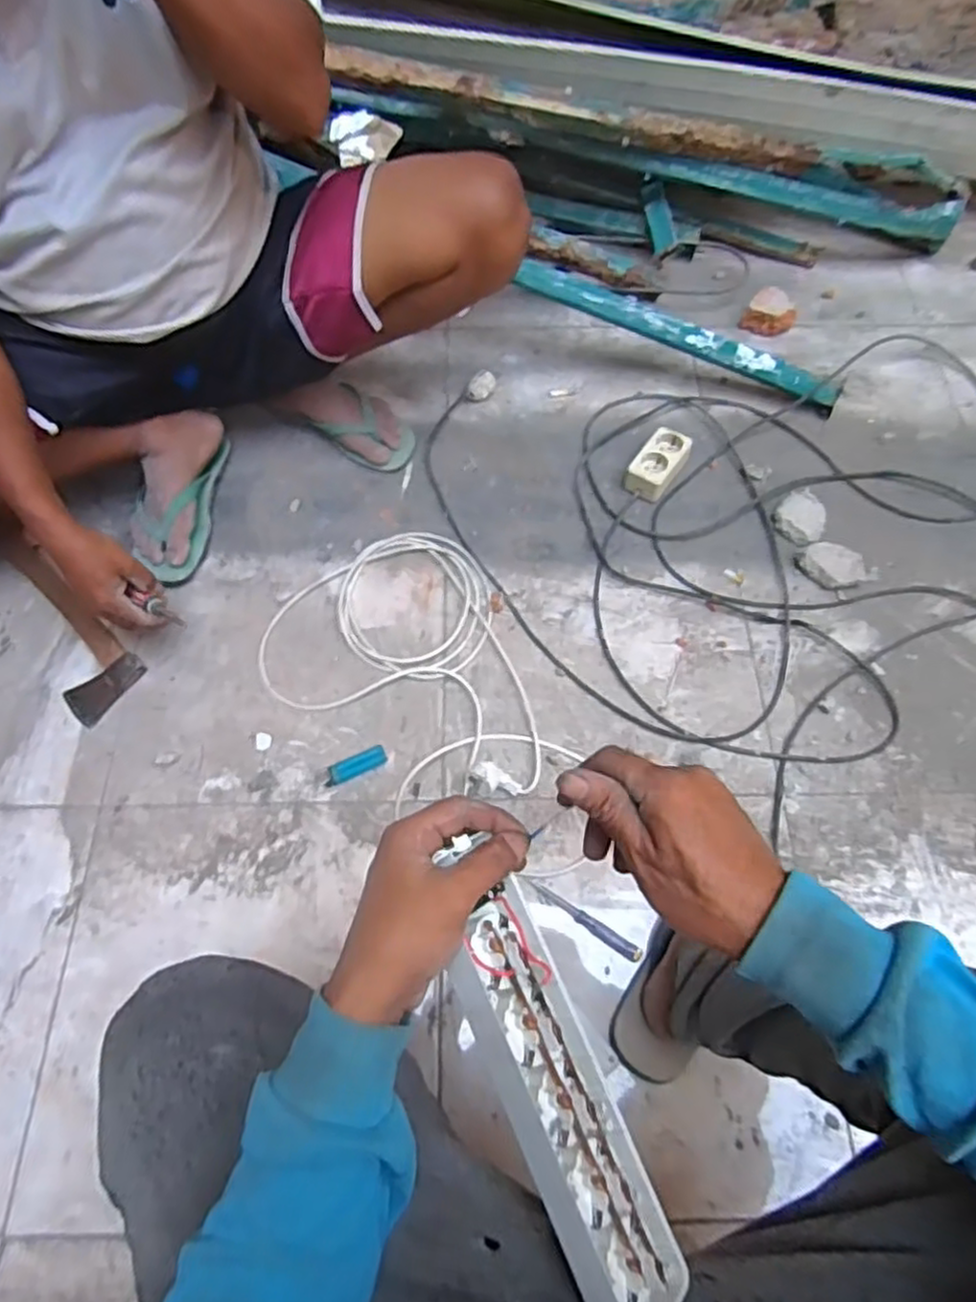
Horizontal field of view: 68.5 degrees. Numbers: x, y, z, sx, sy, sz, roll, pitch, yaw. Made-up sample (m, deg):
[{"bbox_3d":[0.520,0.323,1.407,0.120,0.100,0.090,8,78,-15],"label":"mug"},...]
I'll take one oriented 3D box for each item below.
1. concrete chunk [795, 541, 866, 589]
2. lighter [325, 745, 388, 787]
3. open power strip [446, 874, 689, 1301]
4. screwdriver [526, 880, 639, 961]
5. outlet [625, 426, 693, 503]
[{"bbox_3d":[0.455,-0.113,0.948,0.063,0.033,0.078,-36,71,-16],"label":"concrete chunk"},{"bbox_3d":[-0.156,0.134,0.845,0.075,0.014,0.024,-22,68,-11],"label":"lighter"},{"bbox_3d":[0.040,0.249,0.397,0.061,0.034,0.240,-22,83,-11],"label":"open power strip"},{"bbox_3d":[0.104,0.291,0.775,0.134,0.010,0.016,31,69,12],"label":"screwdriver"},{"bbox_3d":[0.244,-0.266,1.023,0.061,0.037,0.106,33,69,13],"label":"outlet"}]

